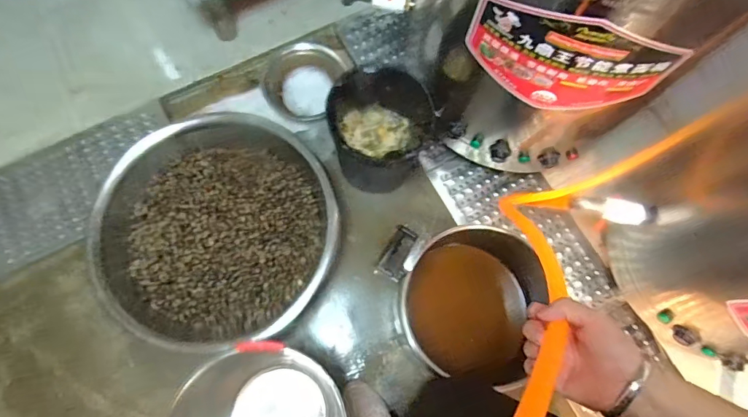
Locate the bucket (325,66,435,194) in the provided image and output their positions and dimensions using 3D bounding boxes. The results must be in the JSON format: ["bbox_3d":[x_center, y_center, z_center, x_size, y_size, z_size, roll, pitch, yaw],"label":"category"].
[{"bbox_3d":[0.017,-0.188,1.084,0.235,0.223,0.234,0,74,-1],"label":"bucket"}]

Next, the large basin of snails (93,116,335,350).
[{"bbox_3d":[-0.374,0.052,1.085,0.538,0.173,0.535,0,74,-1],"label":"large basin of snails"}]

